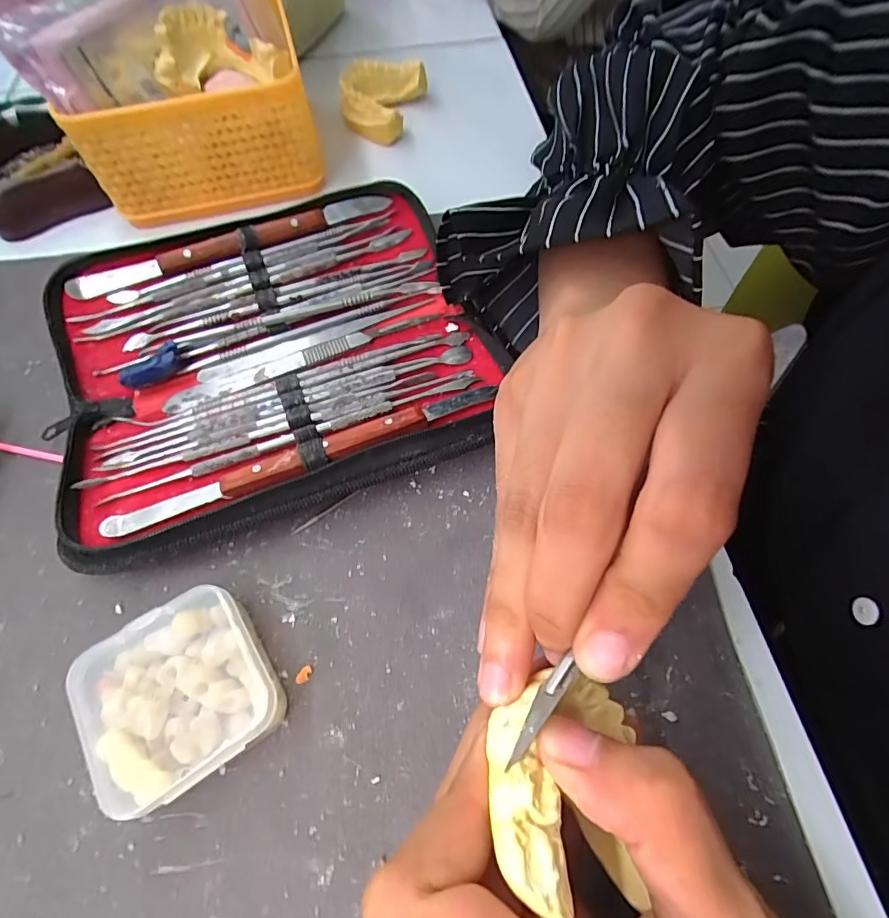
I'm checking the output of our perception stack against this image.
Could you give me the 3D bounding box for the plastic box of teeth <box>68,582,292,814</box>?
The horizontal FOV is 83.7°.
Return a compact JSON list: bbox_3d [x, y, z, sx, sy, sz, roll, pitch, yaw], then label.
[{"bbox_3d":[-0.090,0.080,0.169,0.053,0.020,0.055,-31,64,-13],"label":"plastic box of teeth"}]

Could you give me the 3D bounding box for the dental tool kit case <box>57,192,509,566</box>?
[{"bbox_3d":[-0.082,-0.055,0.236,0.190,0.023,0.172,-20,62,-8],"label":"dental tool kit case"}]

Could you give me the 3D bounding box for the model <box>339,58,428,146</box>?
[{"bbox_3d":[-0.047,-0.261,0.359,0.050,0.026,0.066,15,64,9],"label":"model"}]

